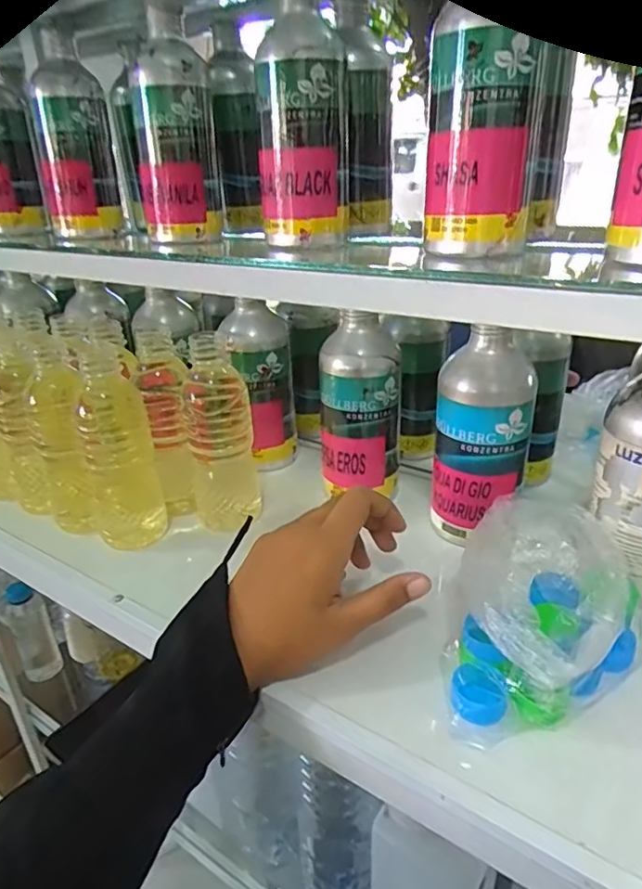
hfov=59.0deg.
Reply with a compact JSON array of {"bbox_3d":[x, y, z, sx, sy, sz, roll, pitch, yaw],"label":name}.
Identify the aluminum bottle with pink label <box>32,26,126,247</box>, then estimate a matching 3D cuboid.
[{"bbox_3d":[-0.249,-0.303,0.575,0.074,0.182,0.072,-10,27,-16],"label":"aluminum bottle with pink label"}]

